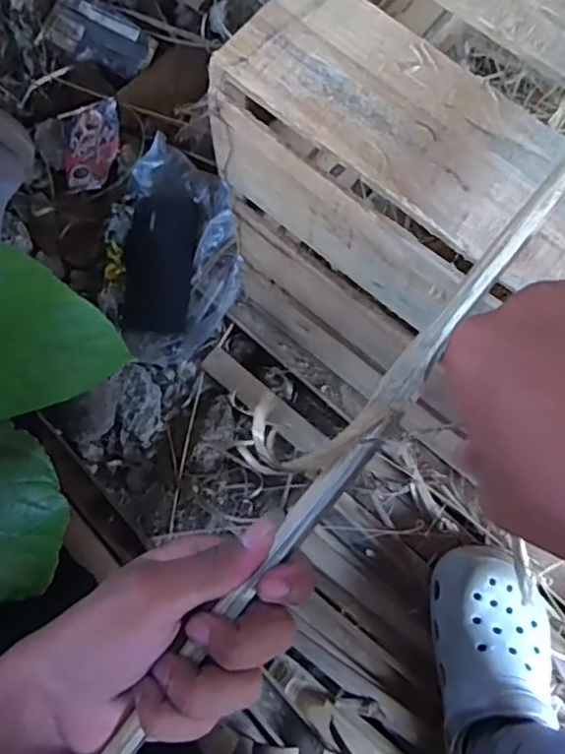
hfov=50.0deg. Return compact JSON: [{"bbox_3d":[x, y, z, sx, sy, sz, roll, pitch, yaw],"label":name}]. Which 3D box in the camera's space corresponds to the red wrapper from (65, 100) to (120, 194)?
[{"bbox_3d":[-0.237,-0.288,0.758,0.070,0.012,0.113,24,102,12],"label":"red wrapper"}]

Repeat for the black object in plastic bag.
[{"bbox_3d":[-0.123,-0.142,0.707,0.162,0.082,0.245,12,78,2],"label":"black object in plastic bag"}]

